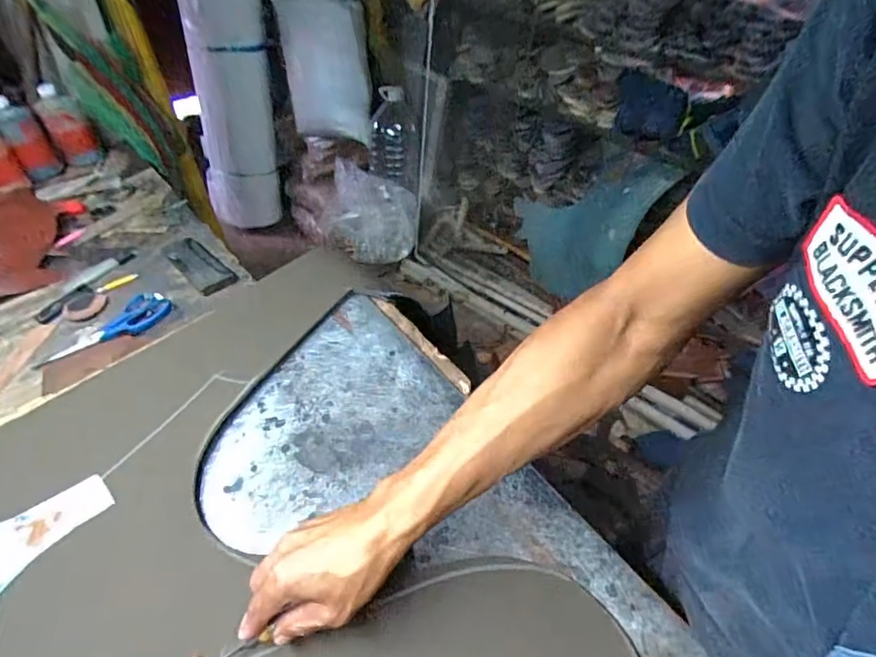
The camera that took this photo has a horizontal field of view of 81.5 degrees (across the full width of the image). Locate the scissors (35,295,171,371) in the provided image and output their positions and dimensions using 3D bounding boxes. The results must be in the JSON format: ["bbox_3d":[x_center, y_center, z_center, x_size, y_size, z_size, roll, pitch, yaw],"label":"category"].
[{"bbox_3d":[-0.457,-0.004,0.696,0.171,0.008,0.072,-23,49,-21],"label":"scissors"}]

